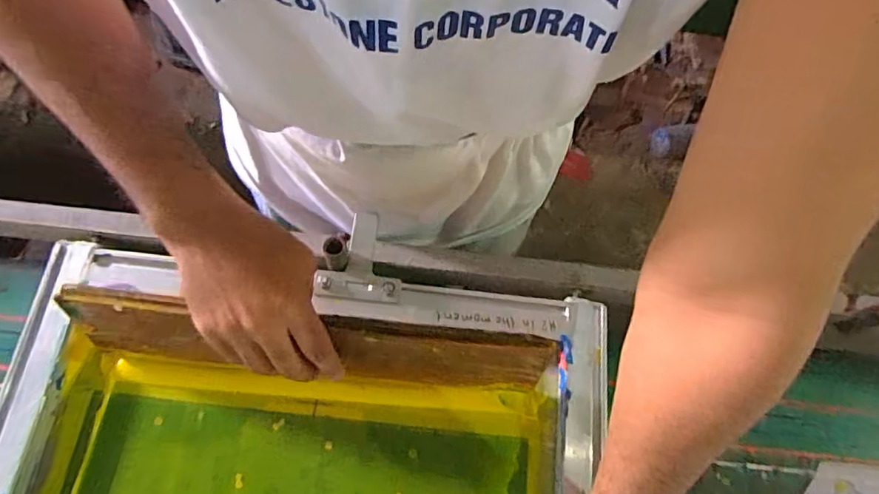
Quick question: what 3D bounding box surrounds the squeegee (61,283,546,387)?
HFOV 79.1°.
[{"bbox_3d":[-0.101,0.081,0.437,0.376,0.087,0.038,6,69,1],"label":"squeegee"}]

